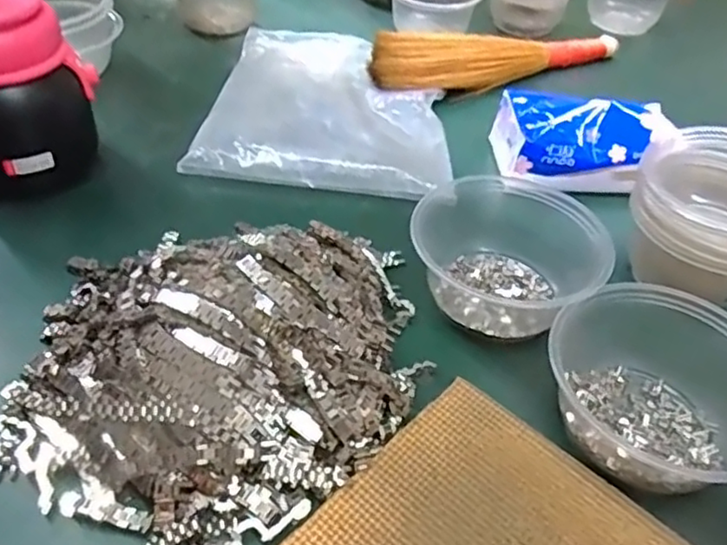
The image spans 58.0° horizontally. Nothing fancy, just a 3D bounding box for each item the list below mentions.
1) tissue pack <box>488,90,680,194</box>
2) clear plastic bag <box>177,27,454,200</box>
[{"bbox_3d":[0.187,-0.119,0.578,0.141,0.055,0.079,12,46,9],"label":"tissue pack"},{"bbox_3d":[-0.029,-0.172,0.650,0.224,0.018,0.259,7,45,4],"label":"clear plastic bag"}]

